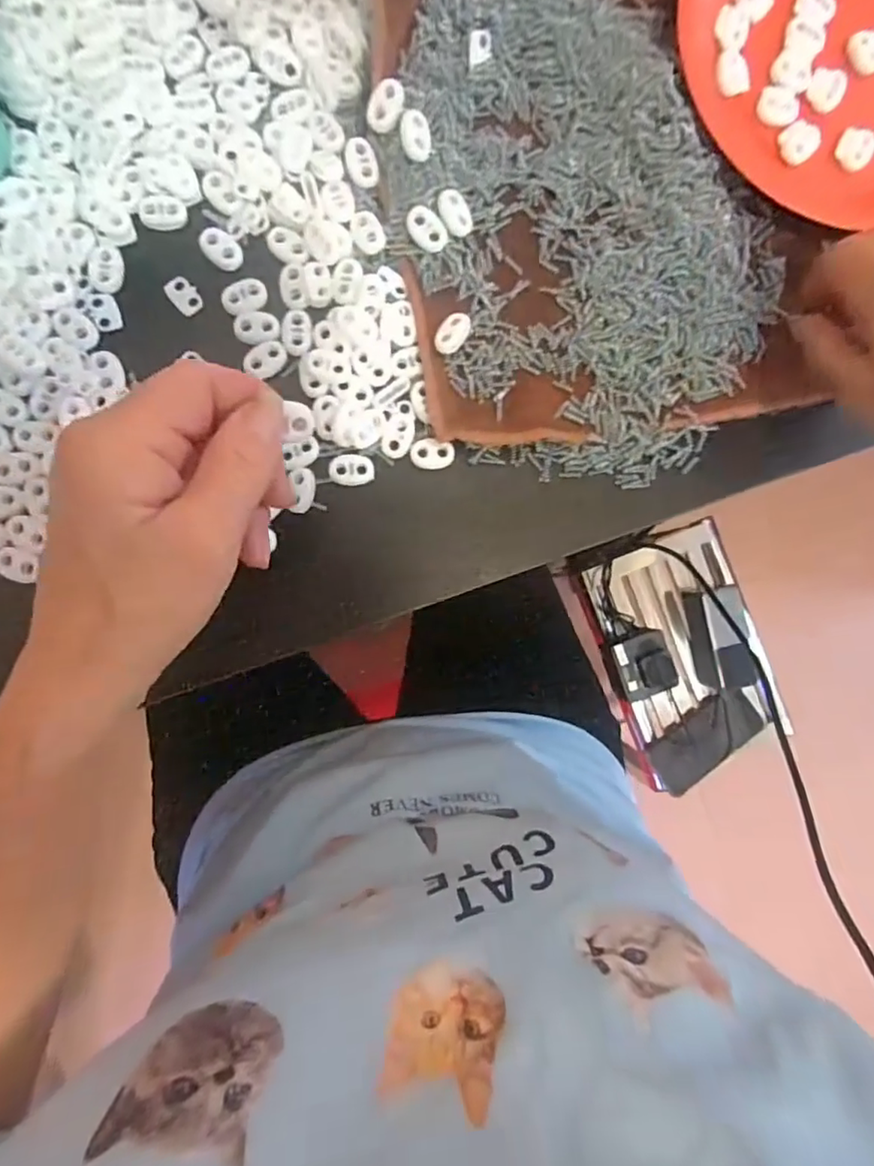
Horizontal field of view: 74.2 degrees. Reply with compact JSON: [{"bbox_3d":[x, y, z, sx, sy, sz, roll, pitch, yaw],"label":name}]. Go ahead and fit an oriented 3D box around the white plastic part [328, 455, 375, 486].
[{"bbox_3d":[-0.043,-0.057,0.293,0.022,0.004,0.015,0,89,-6],"label":"white plastic part"}]

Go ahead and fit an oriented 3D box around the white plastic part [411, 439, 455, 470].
[{"bbox_3d":[-0.002,-0.066,0.298,0.022,0.004,0.015,7,88,-6],"label":"white plastic part"}]

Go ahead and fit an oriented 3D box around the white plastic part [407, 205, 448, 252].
[{"bbox_3d":[-0.005,-0.177,0.291,0.015,0.008,0.023,-44,94,-5],"label":"white plastic part"}]

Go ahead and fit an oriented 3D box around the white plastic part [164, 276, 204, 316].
[{"bbox_3d":[-0.126,-0.144,0.288,0.013,0.004,0.020,-34,92,-6],"label":"white plastic part"}]

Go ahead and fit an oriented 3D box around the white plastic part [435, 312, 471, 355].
[{"bbox_3d":[0.008,-0.127,0.293,0.015,0.005,0.023,30,86,-5],"label":"white plastic part"}]

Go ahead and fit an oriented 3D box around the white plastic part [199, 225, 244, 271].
[{"bbox_3d":[-0.108,-0.167,0.288,0.022,0.004,0.016,35,85,-4],"label":"white plastic part"}]

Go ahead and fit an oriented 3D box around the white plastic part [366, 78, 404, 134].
[{"bbox_3d":[-0.025,-0.233,0.282,0.015,0.004,0.024,25,99,-17],"label":"white plastic part"}]

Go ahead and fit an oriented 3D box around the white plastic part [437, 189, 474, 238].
[{"bbox_3d":[0.009,-0.188,0.295,0.016,0.008,0.022,-18,91,-6],"label":"white plastic part"}]

